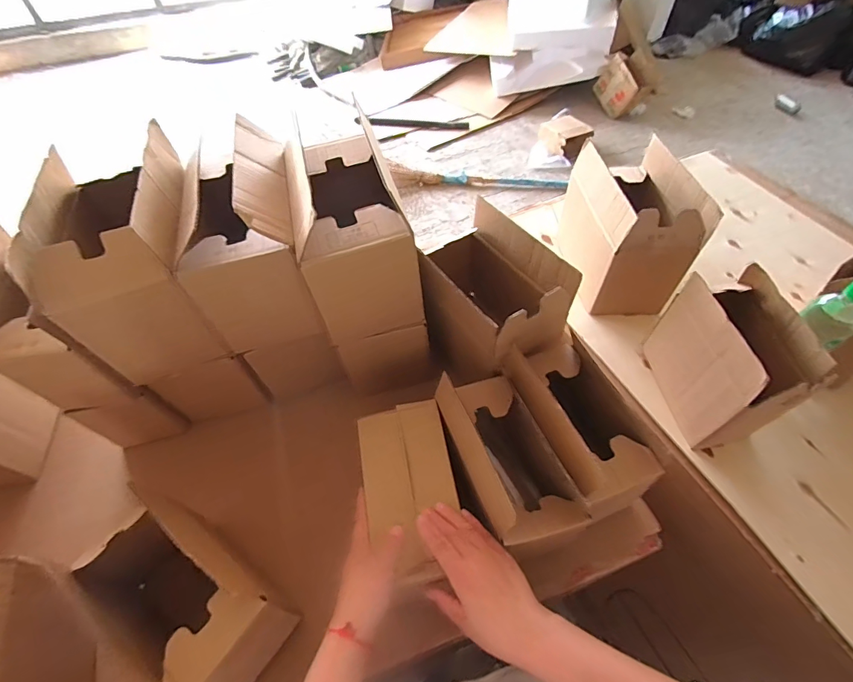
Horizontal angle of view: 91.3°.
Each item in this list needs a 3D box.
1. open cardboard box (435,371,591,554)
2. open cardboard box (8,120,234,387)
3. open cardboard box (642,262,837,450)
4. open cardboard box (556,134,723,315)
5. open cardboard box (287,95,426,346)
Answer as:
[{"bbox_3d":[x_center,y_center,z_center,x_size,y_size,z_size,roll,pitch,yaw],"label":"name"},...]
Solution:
[{"bbox_3d":[0.100,0.143,0.524,0.115,0.156,0.189,-17,55,-11],"label":"open cardboard box"},{"bbox_3d":[-0.364,-0.108,0.541,0.138,0.210,0.228,-14,54,-9],"label":"open cardboard box"},{"bbox_3d":[0.436,0.020,0.604,0.135,0.176,0.189,-7,53,-3],"label":"open cardboard box"},{"bbox_3d":[0.360,-0.206,0.763,0.136,0.222,0.225,-7,53,-3],"label":"open cardboard box"},{"bbox_3d":[-0.102,-0.144,0.562,0.128,0.200,0.205,-16,54,-10],"label":"open cardboard box"}]

